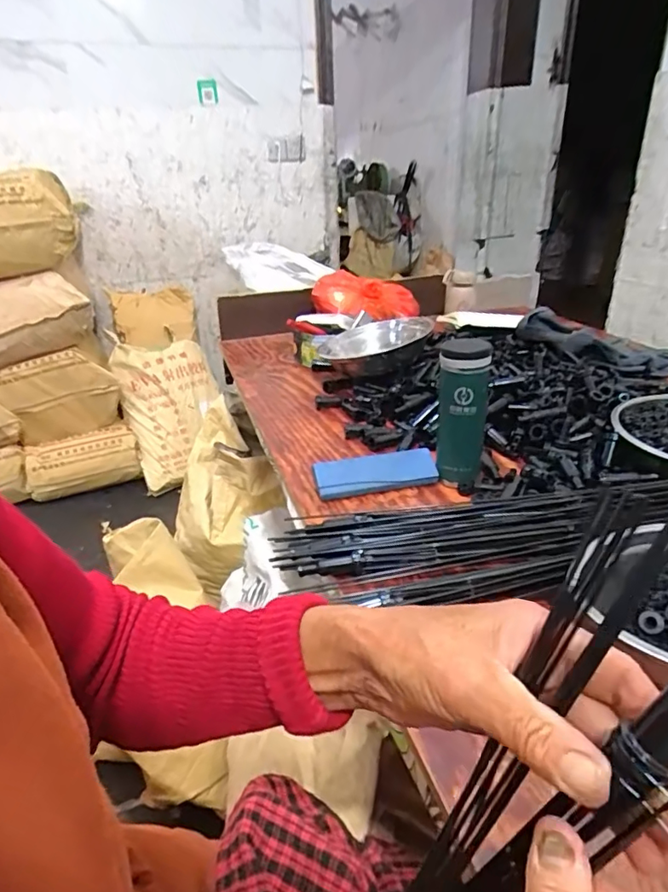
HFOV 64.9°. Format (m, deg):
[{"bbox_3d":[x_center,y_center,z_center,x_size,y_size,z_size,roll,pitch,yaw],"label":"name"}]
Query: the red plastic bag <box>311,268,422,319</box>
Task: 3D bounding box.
[{"bbox_3d":[0.084,-0.393,1.381,0.281,0.079,0.167,2,30,2],"label":"red plastic bag"}]

